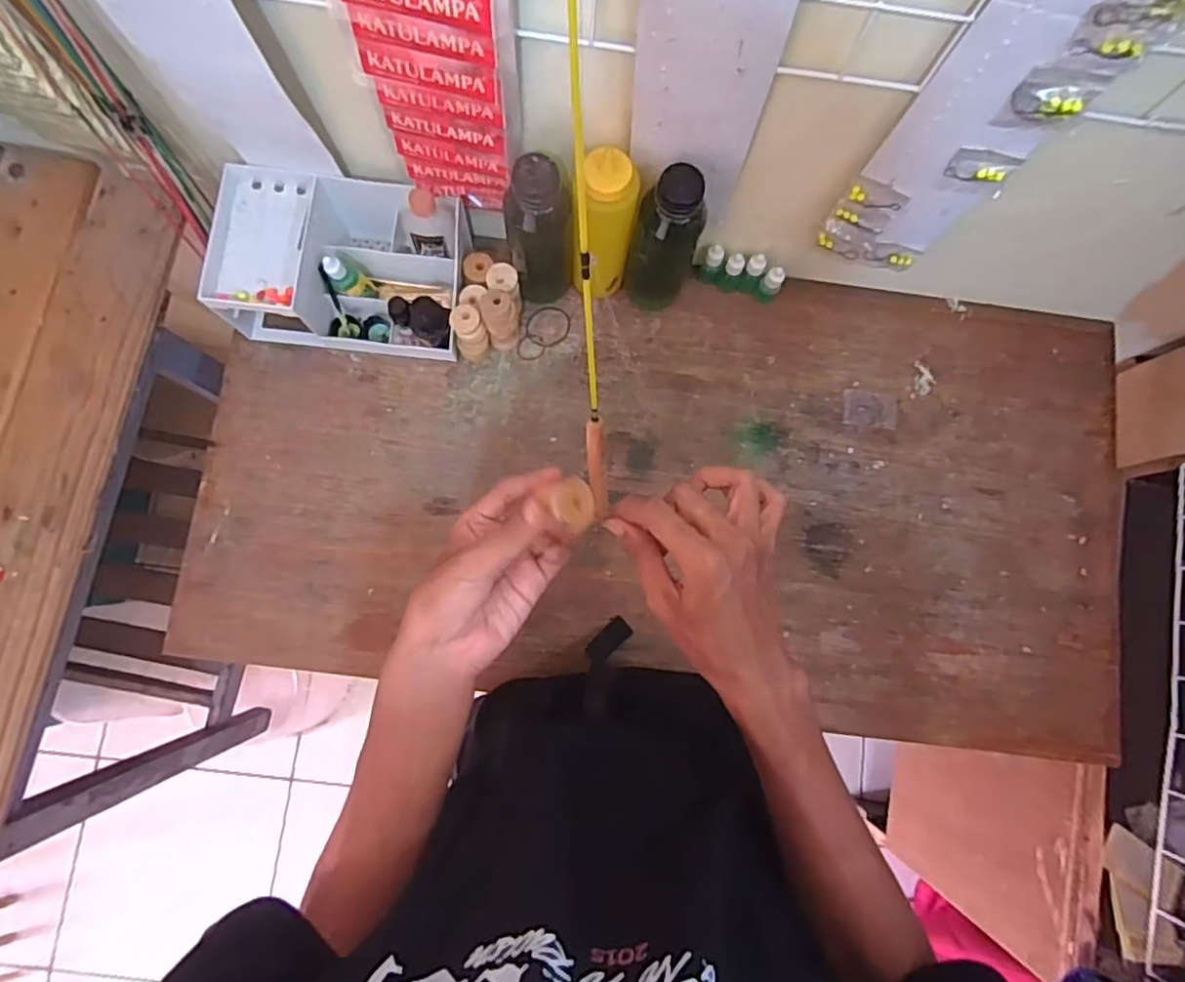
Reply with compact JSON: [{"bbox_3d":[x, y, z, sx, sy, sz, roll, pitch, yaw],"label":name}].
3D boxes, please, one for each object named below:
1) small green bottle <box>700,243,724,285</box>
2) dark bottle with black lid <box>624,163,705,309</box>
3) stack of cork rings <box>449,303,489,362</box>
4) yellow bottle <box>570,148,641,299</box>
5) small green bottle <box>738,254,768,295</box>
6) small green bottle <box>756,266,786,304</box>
[{"bbox_3d":[0.133,-0.251,0.709,0.020,0.052,0.022,21,81,1],"label":"small green bottle"},{"bbox_3d":[0.068,-0.240,0.638,0.068,0.191,0.057,16,81,0],"label":"dark bottle with black lid"},{"bbox_3d":[-0.131,-0.168,0.682,0.033,0.070,0.036,-22,83,-6],"label":"stack of cork rings"},{"bbox_3d":[0.009,-0.254,0.638,0.061,0.194,0.053,12,81,-1],"label":"yellow bottle"},{"bbox_3d":[0.179,-0.241,0.714,0.022,0.049,0.023,0,82,-3],"label":"small green bottle"},{"bbox_3d":[0.200,-0.229,0.712,0.021,0.053,0.021,0,82,-3],"label":"small green bottle"}]

